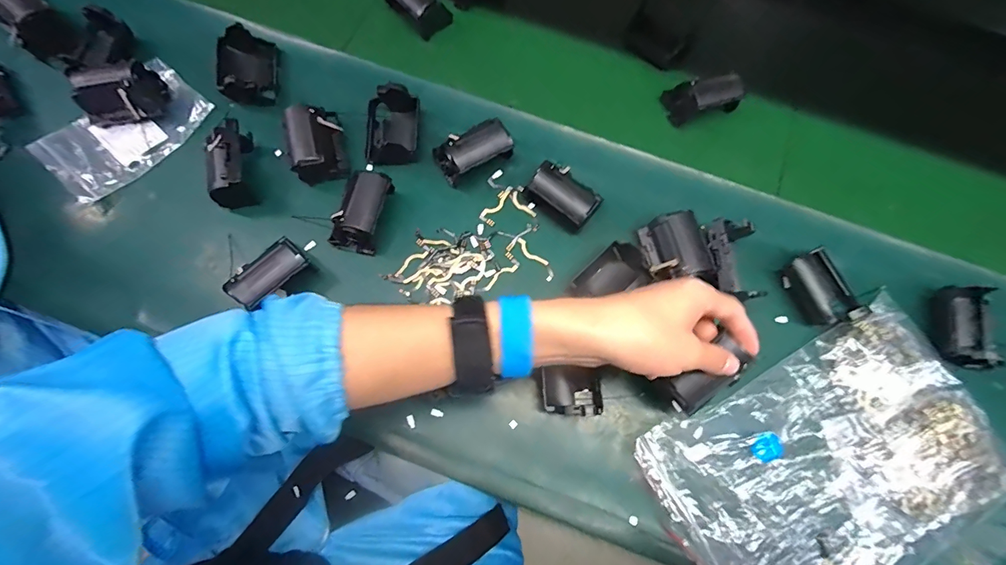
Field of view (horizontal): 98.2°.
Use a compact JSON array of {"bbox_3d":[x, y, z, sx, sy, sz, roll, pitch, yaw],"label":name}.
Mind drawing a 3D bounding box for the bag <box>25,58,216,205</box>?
[{"bbox_3d":[-0.385,-0.156,0.443,0.090,0.013,0.153,42,76,10],"label":"bag"}]

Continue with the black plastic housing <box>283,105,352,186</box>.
[{"bbox_3d":[-0.182,-0.137,0.430,0.049,0.045,0.068,-16,74,-7],"label":"black plastic housing"}]

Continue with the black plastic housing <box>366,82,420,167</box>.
[{"bbox_3d":[-0.112,-0.157,0.438,0.052,0.040,0.070,0,73,-3],"label":"black plastic housing"}]

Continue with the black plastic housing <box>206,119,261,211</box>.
[{"bbox_3d":[-0.260,-0.112,0.418,0.042,0.047,0.073,-7,73,-5],"label":"black plastic housing"}]

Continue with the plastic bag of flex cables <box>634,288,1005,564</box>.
[{"bbox_3d":[0.276,0.153,0.366,0.290,0.026,0.180,-25,76,-10],"label":"plastic bag of flex cables"}]

